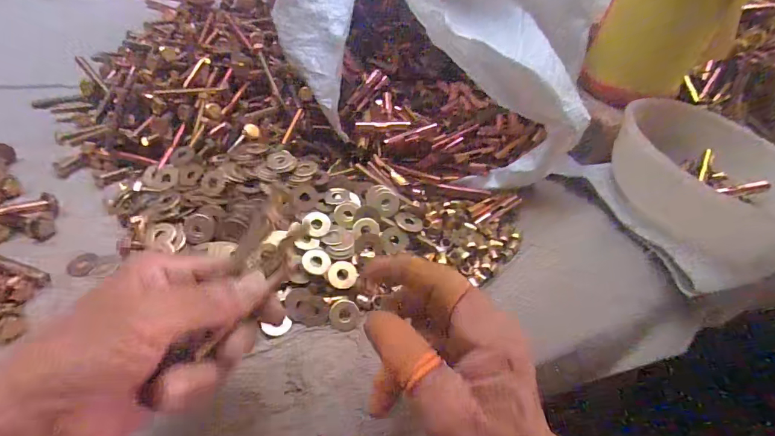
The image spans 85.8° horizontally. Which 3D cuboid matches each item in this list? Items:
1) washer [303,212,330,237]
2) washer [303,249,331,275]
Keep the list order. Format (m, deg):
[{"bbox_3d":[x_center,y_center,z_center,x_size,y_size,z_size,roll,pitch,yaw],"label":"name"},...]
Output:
[{"bbox_3d":[-0.053,0.004,0.318,0.018,0.004,0.021,-18,72,-24],"label":"washer"},{"bbox_3d":[-0.052,0.032,0.303,0.020,0.004,0.020,4,58,-16],"label":"washer"}]

